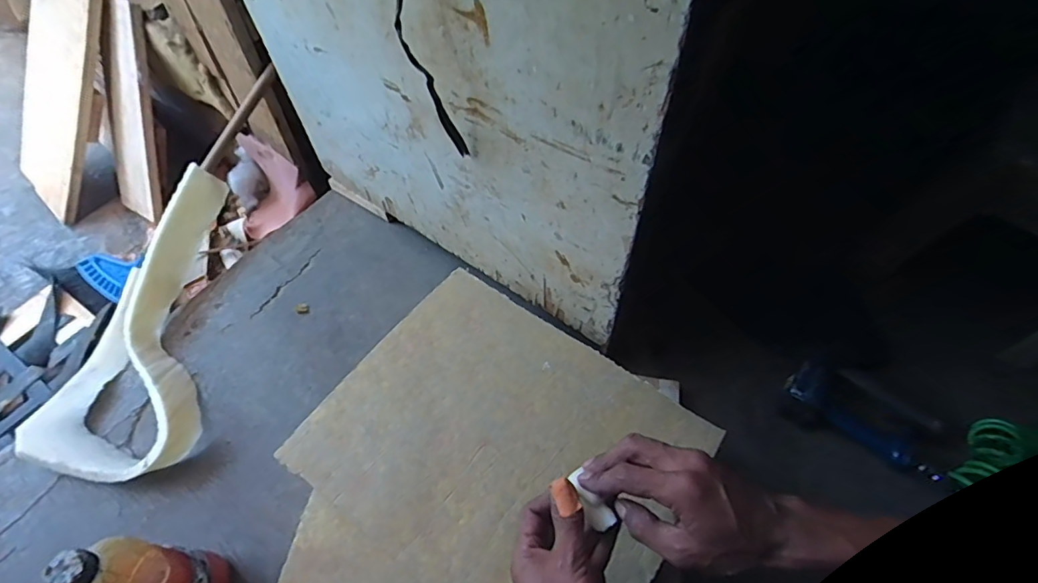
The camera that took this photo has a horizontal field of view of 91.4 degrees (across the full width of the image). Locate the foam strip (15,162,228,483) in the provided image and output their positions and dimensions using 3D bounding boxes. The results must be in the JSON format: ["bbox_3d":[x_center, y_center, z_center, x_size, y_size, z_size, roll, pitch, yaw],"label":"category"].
[{"bbox_3d":[-0.573,0.032,0.750,0.207,0.079,0.482,-9,59,-8],"label":"foam strip"}]

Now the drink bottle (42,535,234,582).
[{"bbox_3d":[-0.361,0.287,0.507,0.054,0.221,0.062,3,58,-1],"label":"drink bottle"}]

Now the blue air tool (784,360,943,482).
[{"bbox_3d":[0.474,0.167,0.699,0.198,0.037,0.077,32,62,17],"label":"blue air tool"}]

